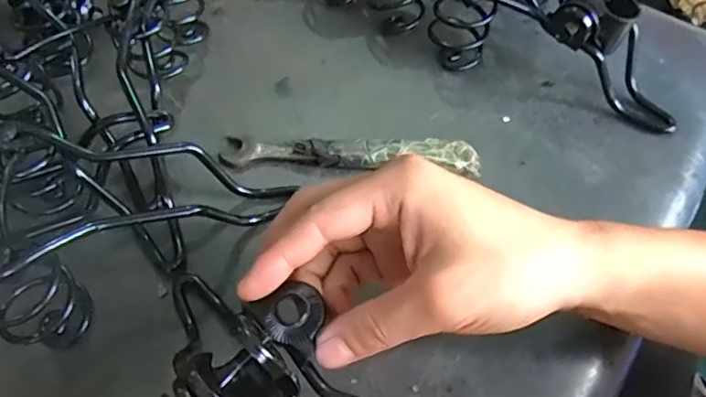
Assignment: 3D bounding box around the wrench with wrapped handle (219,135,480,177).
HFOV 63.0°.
[{"bbox_3d":[-0.002,-0.028,0.384,0.169,0.017,0.021,4,57,0],"label":"wrench with wrapped handle"}]

